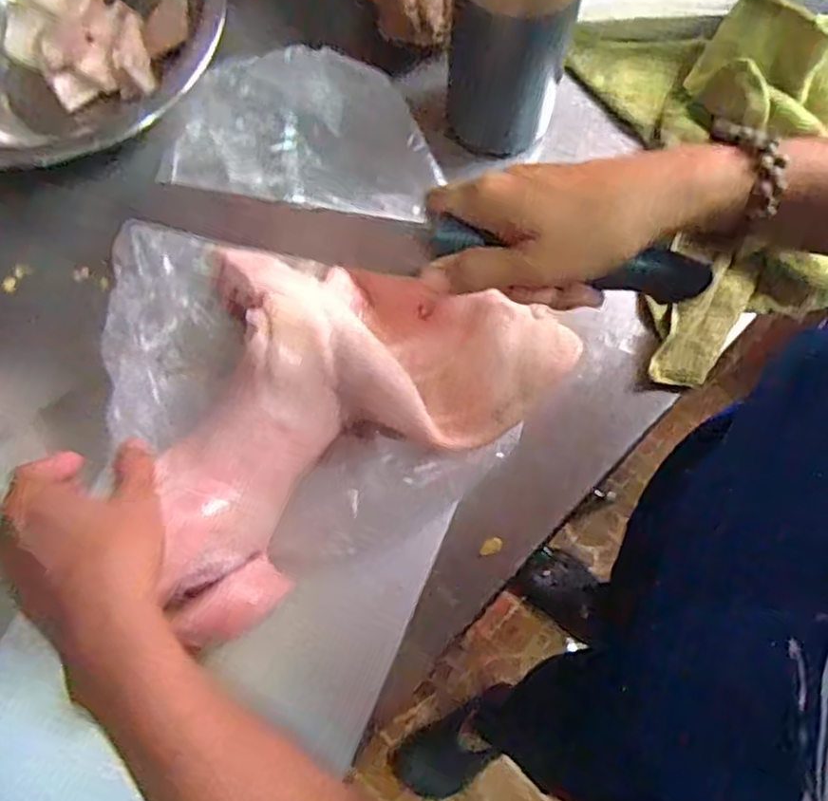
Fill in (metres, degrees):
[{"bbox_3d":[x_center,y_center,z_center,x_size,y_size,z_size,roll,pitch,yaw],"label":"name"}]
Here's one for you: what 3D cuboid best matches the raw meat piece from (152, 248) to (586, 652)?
[{"bbox_3d":[-0.056,-0.009,0.401,0.258,0.064,0.169,-38,78,-10],"label":"raw meat piece"}]

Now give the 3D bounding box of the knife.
[{"bbox_3d":[-0.003,-0.078,0.336,0.285,0.043,0.014,9,74,5],"label":"knife"}]

